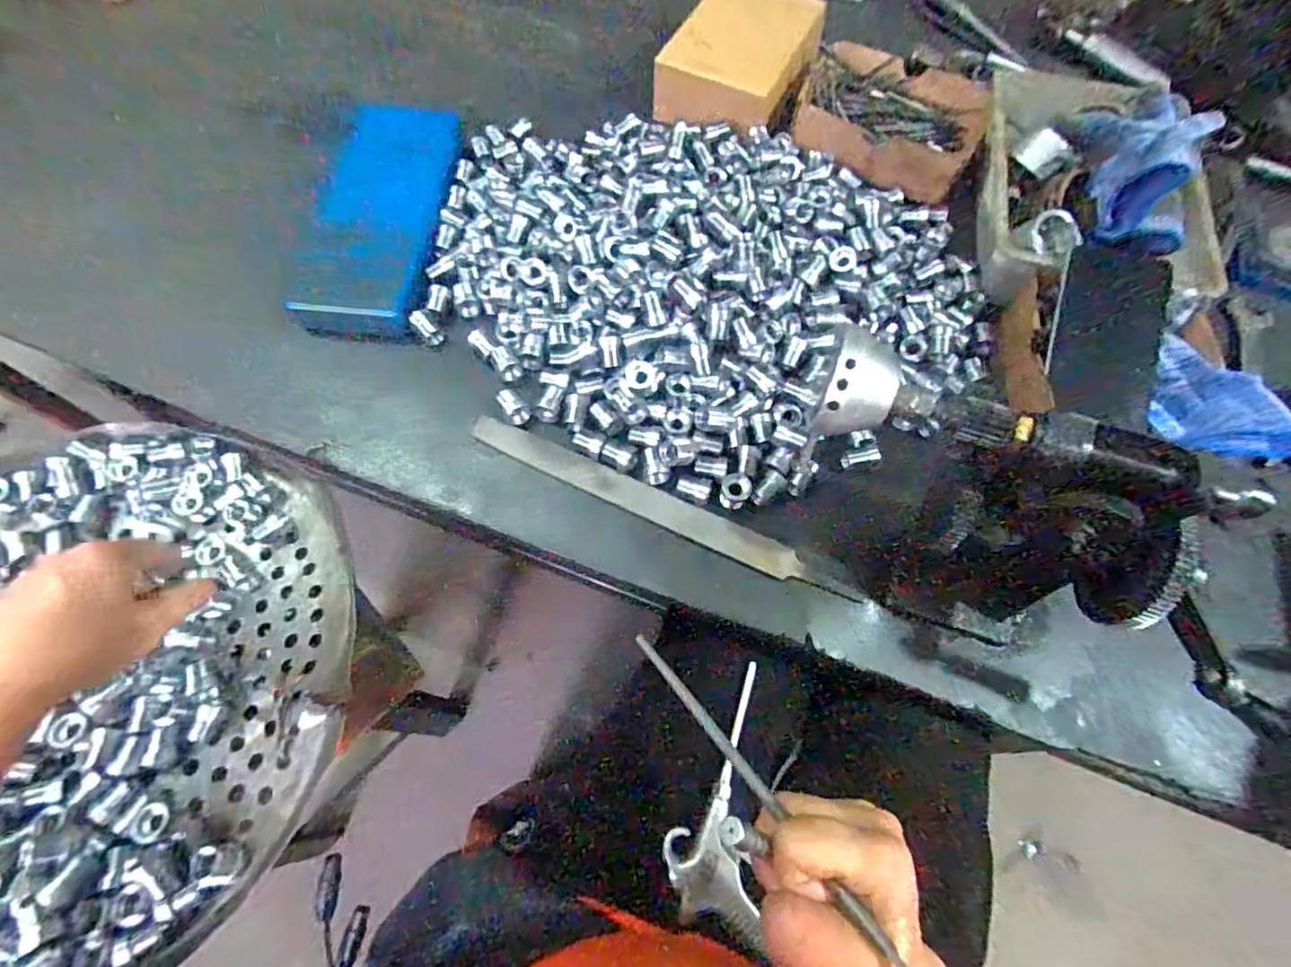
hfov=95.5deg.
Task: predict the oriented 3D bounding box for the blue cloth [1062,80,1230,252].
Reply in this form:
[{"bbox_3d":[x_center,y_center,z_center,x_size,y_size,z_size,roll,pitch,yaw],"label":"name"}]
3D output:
[{"bbox_3d":[0.412,-0.264,0.486,0.082,0.057,0.177,12,65,2],"label":"blue cloth"}]

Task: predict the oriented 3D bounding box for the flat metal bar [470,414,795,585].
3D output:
[{"bbox_3d":[-0.010,0.008,0.425,0.253,0.010,0.021,25,66,8],"label":"flat metal bar"}]

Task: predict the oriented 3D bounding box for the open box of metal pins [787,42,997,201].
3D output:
[{"bbox_3d":[0.236,-0.361,0.568,0.170,0.037,0.142,27,66,9],"label":"open box of metal pins"}]

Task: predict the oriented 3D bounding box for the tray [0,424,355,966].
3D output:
[{"bbox_3d":[-0.384,0.124,0.389,0.386,0.070,0.367,21,65,6],"label":"tray"}]

